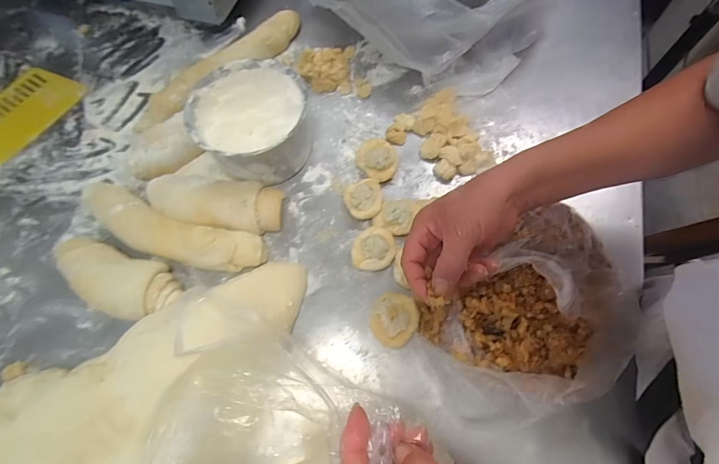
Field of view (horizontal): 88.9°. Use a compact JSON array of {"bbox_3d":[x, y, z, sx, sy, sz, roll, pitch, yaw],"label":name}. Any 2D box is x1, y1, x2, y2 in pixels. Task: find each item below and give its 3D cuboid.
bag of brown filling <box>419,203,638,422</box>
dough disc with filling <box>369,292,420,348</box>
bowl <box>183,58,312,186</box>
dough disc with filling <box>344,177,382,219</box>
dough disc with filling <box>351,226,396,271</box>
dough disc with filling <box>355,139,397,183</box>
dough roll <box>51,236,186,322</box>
[{"bbox_3d":[0.196,0.086,0.393,0.219,0.066,0.167,-35,70,-14],"label":"bag of brown filling"},{"bbox_3d":[0.039,0.100,0.424,0.058,0.012,0.058,-7,64,16],"label":"dough disc with filling"},{"bbox_3d":[-0.143,-0.142,0.502,0.147,0.093,0.150,0,66,1],"label":"bowl"},{"bbox_3d":[0.005,-0.044,0.492,0.049,0.026,0.057,-6,66,-2],"label":"dough disc with filling"},{"bbox_3d":[0.017,0.021,0.464,0.053,0.027,0.055,0,66,1],"label":"dough disc with filling"},{"bbox_3d":[0.024,-0.101,0.516,0.057,0.029,0.058,0,66,1],"label":"dough disc with filling"},{"bbox_3d":[-0.297,0.059,0.447,0.162,0.049,0.073,17,67,8],"label":"dough roll"}]

